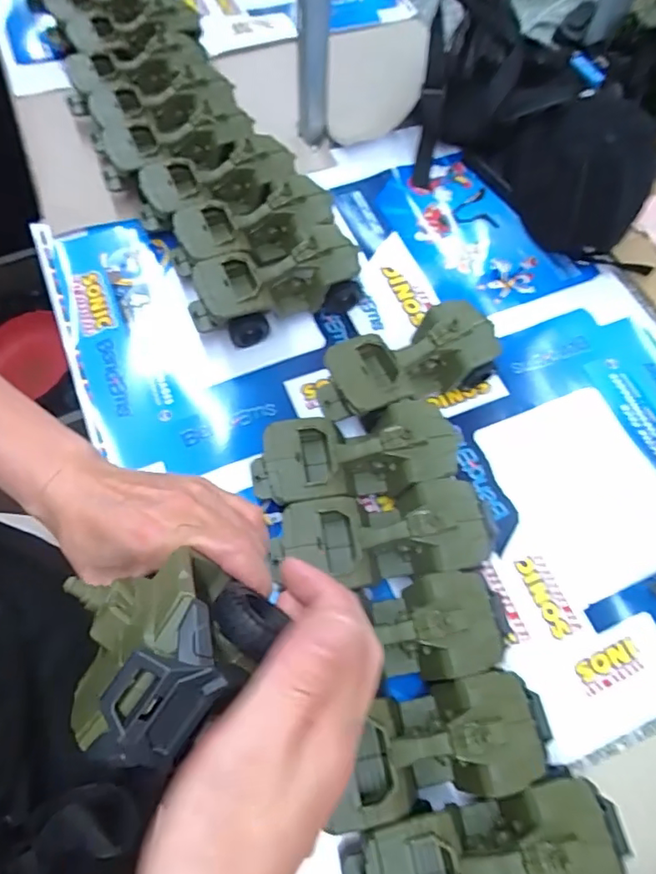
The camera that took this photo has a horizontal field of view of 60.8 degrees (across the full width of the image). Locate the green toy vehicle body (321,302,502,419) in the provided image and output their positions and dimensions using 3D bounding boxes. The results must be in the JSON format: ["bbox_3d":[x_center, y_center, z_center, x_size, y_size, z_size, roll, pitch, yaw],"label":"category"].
[{"bbox_3d":[0.082,-0.071,0.571,0.185,0.091,0.079,-21,67,-10],"label":"green toy vehicle body"}]

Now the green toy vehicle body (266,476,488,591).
[{"bbox_3d":[0.057,0.087,0.501,0.179,0.079,0.080,-5,66,-3],"label":"green toy vehicle body"}]

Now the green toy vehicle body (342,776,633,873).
[{"bbox_3d":[0.111,0.303,0.402,0.196,0.081,0.080,-10,66,-5],"label":"green toy vehicle body"}]

